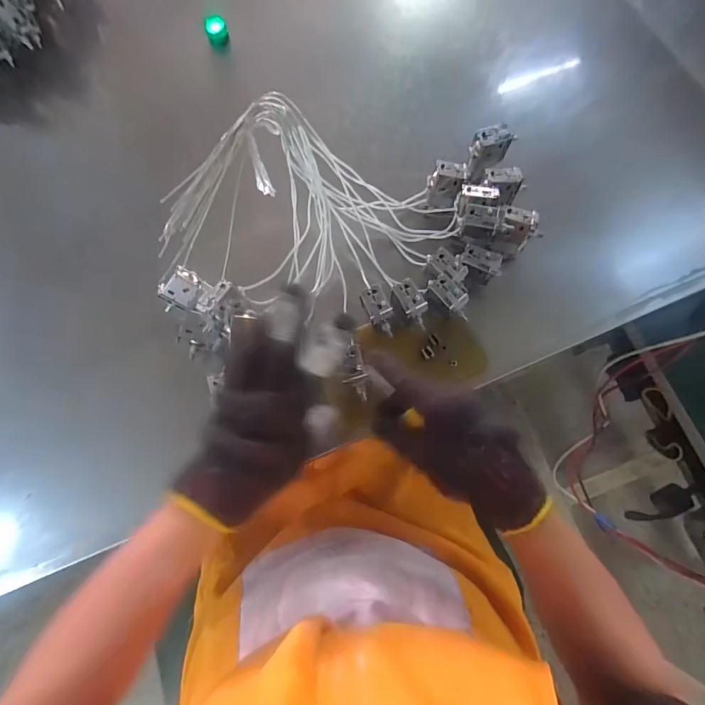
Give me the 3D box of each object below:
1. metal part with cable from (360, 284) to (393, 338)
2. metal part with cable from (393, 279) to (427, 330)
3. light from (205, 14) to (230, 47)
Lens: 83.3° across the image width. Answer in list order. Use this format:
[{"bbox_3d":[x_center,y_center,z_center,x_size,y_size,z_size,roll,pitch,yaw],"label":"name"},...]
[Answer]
[{"bbox_3d":[0.026,-0.042,0.404,0.026,0.022,0.050,-18,75,-3],"label":"metal part with cable"},{"bbox_3d":[0.061,-0.049,0.406,0.024,0.022,0.051,-28,76,-5],"label":"metal part with cable"},{"bbox_3d":[-0.198,-0.469,0.580,0.029,0.030,0.027,0,75,2],"label":"light"}]

